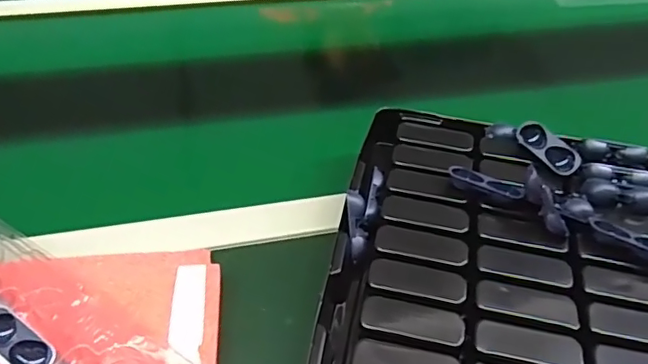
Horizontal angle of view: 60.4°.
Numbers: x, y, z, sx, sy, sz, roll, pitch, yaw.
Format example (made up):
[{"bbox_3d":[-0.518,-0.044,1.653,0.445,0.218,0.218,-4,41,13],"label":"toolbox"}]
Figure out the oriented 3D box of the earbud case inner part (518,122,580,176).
[{"bbox_3d":[0.186,-0.028,0.462,0.014,0.023,0.059,3,35,-49],"label":"earbud case inner part"}]

